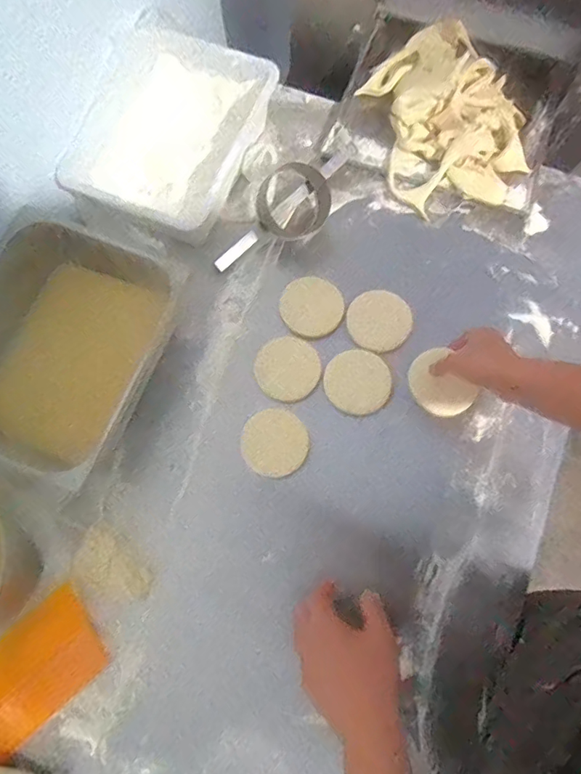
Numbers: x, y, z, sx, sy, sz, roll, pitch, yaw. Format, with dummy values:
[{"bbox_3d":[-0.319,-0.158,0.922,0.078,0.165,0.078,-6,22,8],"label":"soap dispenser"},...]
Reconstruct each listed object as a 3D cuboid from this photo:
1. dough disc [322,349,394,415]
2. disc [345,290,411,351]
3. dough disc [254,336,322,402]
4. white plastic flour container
[{"bbox_3d":[0.098,-0.008,0.683,0.092,0.006,0.095,0,76,1],"label":"dough disc"},{"bbox_3d":[0.132,-0.099,0.698,0.091,0.012,0.090,0,76,1],"label":"disc"},{"bbox_3d":[-0.004,-0.028,0.689,0.091,0.005,0.092,0,76,1],"label":"dough disc"},{"bbox_3d":[-0.179,-0.398,0.739,0.232,0.090,0.320,25,78,7],"label":"white plastic flour container"}]

